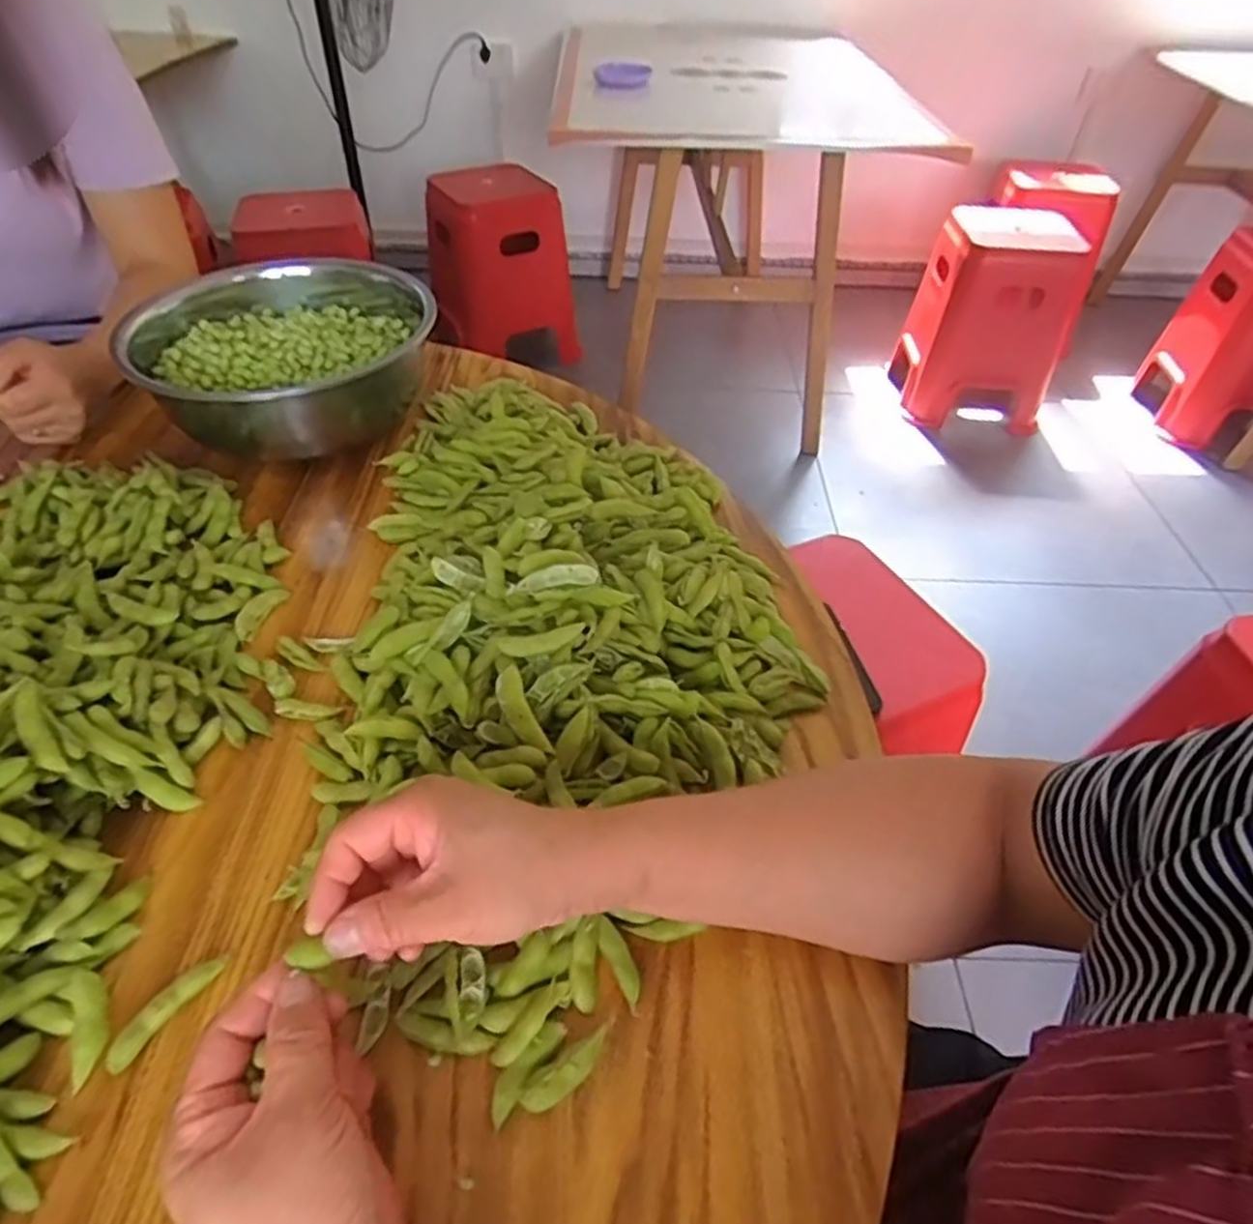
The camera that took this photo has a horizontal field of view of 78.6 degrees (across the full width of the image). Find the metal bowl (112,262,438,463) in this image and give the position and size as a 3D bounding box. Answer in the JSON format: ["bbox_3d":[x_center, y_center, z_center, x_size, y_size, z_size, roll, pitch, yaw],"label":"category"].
[{"bbox_3d":[-0.307,-0.242,0.704,0.243,0.111,0.243,1,45,-1],"label":"metal bowl"}]

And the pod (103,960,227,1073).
[{"bbox_3d":[-0.215,0.185,0.356,0.013,0.008,0.056,25,50,21],"label":"pod"}]

